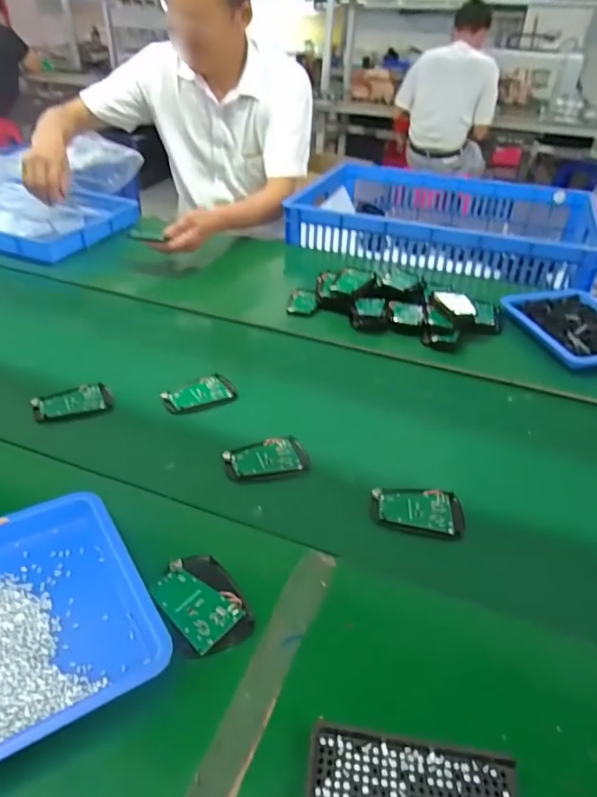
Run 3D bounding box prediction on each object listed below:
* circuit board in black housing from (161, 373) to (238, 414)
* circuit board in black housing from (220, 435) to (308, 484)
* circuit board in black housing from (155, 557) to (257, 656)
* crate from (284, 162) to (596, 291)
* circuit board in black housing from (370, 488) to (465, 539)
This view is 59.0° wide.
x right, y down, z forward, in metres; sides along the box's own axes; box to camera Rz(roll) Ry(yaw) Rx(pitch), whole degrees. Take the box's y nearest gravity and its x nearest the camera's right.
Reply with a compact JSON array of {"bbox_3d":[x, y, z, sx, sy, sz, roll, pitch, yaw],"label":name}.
[{"bbox_3d":[-0.135,-0.005,0.719,0.094,0.013,0.057,-16,40,-24],"label":"circuit board in black housing"},{"bbox_3d":[-0.038,0.071,0.622,0.095,0.007,0.064,-10,38,-16],"label":"circuit board in black housing"},{"bbox_3d":[-0.084,0.175,0.458,0.065,0.012,0.092,-20,42,-28],"label":"circuit board in black housing"},{"bbox_3d":[0.341,-0.420,1.262,0.652,0.114,0.490,14,37,15],"label":"crate"},{"bbox_3d":[0.127,0.119,0.566,0.095,0.008,0.059,8,36,8],"label":"circuit board in black housing"}]

